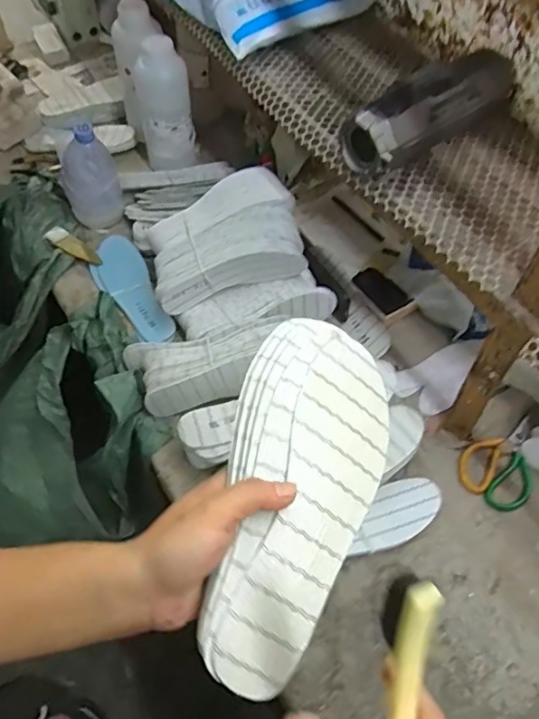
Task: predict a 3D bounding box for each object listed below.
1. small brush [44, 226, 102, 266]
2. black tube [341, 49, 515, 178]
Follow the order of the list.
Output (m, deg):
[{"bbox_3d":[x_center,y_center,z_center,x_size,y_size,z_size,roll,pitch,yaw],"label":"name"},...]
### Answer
[{"bbox_3d":[-0.343,-0.200,0.965,0.125,0.016,0.035,32,61,14],"label":"small brush"},{"bbox_3d":[0.195,-0.300,0.664,0.229,0.074,0.077,-31,66,-21],"label":"black tube"}]

